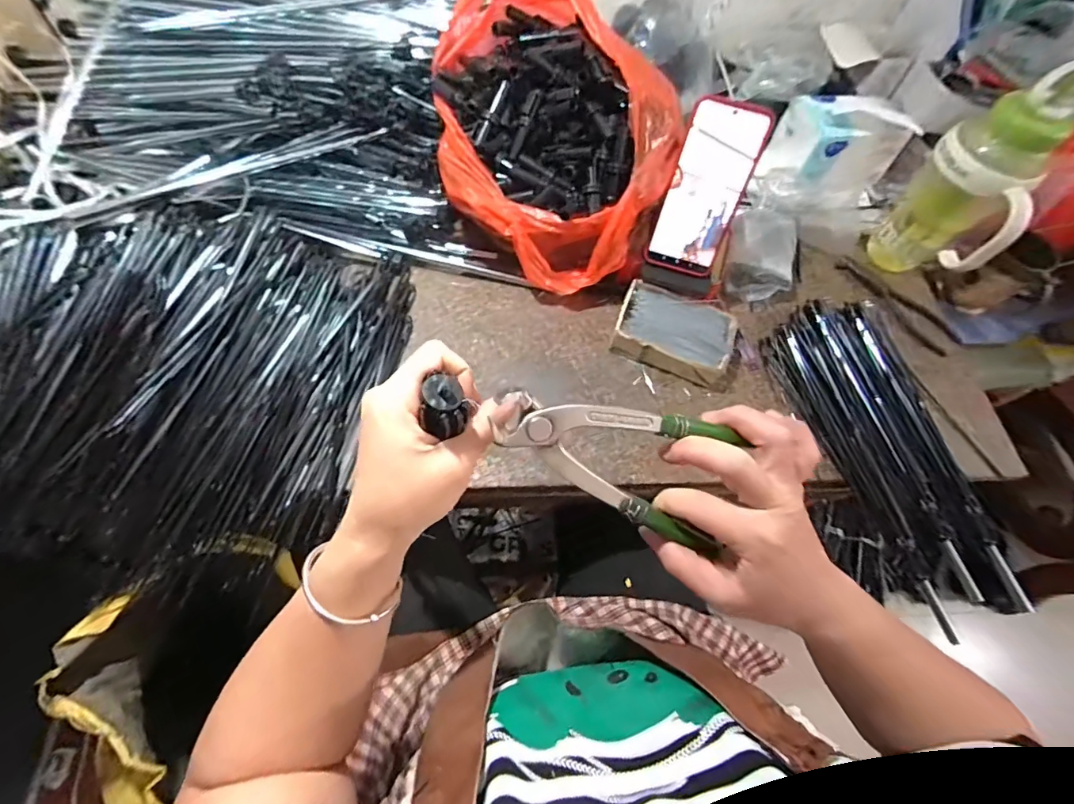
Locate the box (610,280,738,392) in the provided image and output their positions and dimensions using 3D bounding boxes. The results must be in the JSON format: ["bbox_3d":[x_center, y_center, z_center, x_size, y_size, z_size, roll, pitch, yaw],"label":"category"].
[{"bbox_3d":[0.161,-0.080,0.546,0.133,0.034,0.095,17,63,5],"label":"box"}]

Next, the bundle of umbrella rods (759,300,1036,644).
[{"bbox_3d":[0.393,0.046,0.519,0.157,0.035,0.346,-19,66,-13],"label":"bundle of umbrella rods"}]

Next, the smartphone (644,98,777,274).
[{"bbox_3d":[0.174,-0.219,0.494,0.078,0.163,0.007,16,34,4],"label":"smartphone"}]

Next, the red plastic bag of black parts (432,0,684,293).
[{"bbox_3d":[0.018,-0.292,0.522,0.244,0.187,0.272,-10,64,-9],"label":"red plastic bag of black parts"}]

